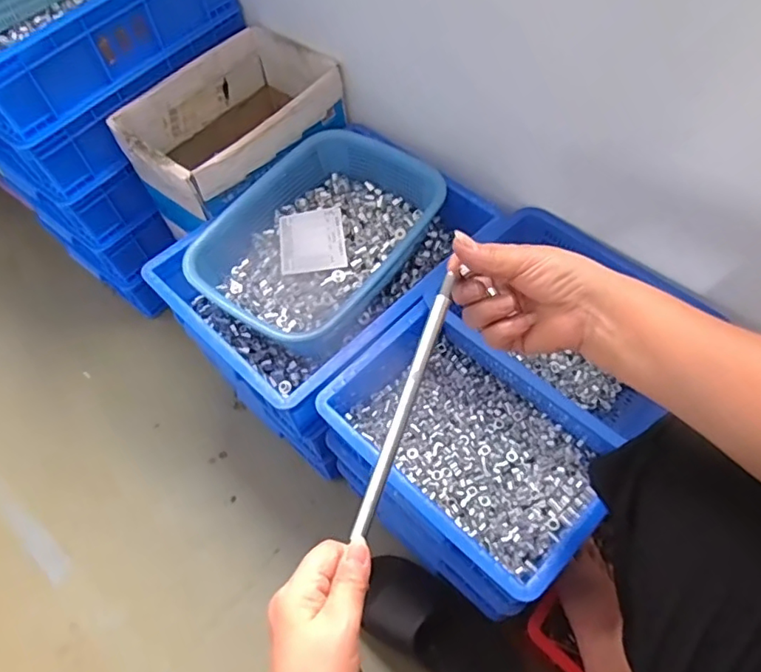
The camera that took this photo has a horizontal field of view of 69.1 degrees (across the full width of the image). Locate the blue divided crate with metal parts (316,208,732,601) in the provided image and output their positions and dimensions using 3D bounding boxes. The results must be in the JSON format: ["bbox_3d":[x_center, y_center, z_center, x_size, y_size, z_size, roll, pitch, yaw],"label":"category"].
[{"bbox_3d":[0.166,0.053,0.679,0.318,0.127,0.414,38,68,23],"label":"blue divided crate with metal parts"}]

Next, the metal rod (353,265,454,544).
[{"bbox_3d":[0.019,0.048,0.399,0.012,0.008,0.195,20,86,12],"label":"metal rod"}]

